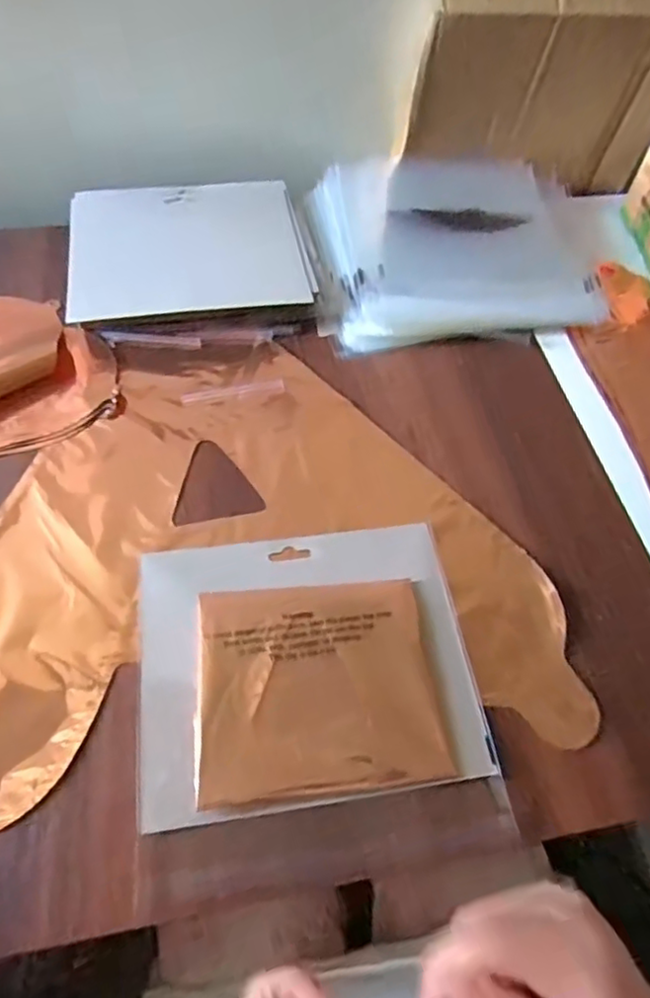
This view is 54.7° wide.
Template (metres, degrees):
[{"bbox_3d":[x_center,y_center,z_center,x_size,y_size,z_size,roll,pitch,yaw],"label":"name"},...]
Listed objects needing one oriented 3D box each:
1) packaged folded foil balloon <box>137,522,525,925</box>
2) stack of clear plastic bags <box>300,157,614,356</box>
[{"bbox_3d":[-0.008,0.108,0.367,0.192,0.009,0.197,-6,57,-7],"label":"packaged folded foil balloon"},{"bbox_3d":[0.117,-0.242,0.586,0.264,0.037,0.238,-7,57,-8],"label":"stack of clear plastic bags"}]

